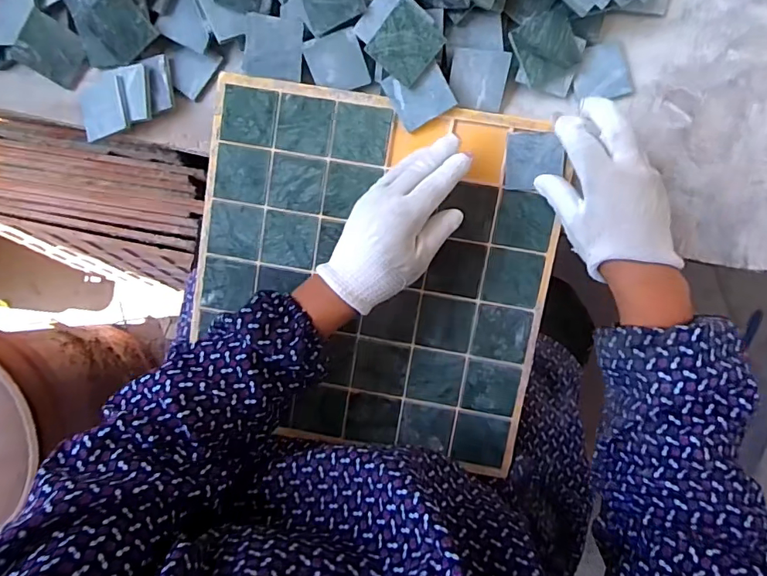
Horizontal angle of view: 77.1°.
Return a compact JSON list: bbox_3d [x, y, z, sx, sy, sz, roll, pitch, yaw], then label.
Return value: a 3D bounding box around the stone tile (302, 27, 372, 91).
[{"bbox_3d":[-0.042,-0.202,0.436,0.050,0.004,0.048,-11,128,16],"label":"stone tile"}]

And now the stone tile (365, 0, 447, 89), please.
[{"bbox_3d":[0.019,-0.206,0.407,0.050,0.005,0.050,38,111,-11],"label":"stone tile"}]

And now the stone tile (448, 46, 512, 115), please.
[{"bbox_3d":[0.085,-0.185,0.431,0.049,0.004,0.049,7,122,2],"label":"stone tile"}]

